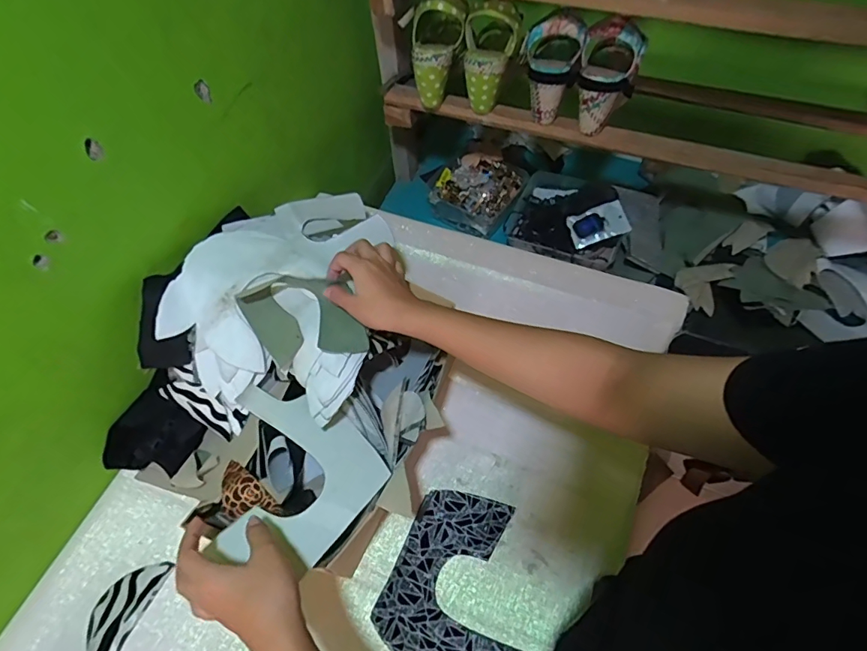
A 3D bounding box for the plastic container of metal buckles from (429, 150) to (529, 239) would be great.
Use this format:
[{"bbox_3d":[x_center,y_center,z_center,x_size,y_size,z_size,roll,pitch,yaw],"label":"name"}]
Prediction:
[{"bbox_3d":[0.090,-0.266,0.948,0.153,0.064,0.154,23,61,16],"label":"plastic container of metal buckles"}]

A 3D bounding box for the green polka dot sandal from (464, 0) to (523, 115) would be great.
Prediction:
[{"bbox_3d":[0.076,-0.392,0.705,0.083,0.145,0.060,19,28,13],"label":"green polka dot sandal"}]

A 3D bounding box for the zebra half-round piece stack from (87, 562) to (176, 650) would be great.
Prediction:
[{"bbox_3d":[-0.338,0.307,0.515,0.056,0.007,0.112,20,61,14],"label":"zebra half-round piece stack"}]

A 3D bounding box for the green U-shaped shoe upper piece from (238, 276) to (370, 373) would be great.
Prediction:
[{"bbox_3d":[-0.144,-0.002,0.533,0.092,0.038,0.133,-34,63,-18],"label":"green U-shaped shoe upper piece"}]

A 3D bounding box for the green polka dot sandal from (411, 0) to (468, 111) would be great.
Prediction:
[{"bbox_3d":[-0.006,-0.411,0.724,0.084,0.149,0.072,26,36,17],"label":"green polka dot sandal"}]

